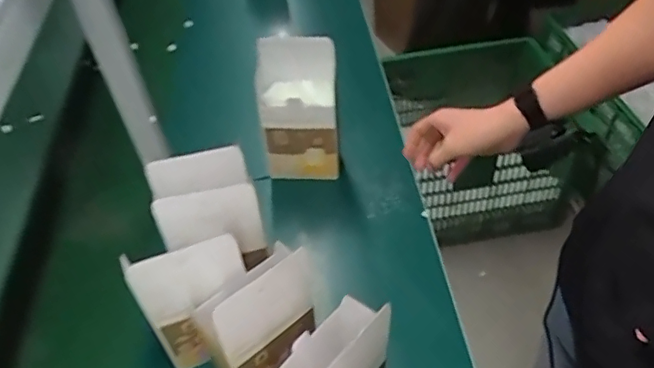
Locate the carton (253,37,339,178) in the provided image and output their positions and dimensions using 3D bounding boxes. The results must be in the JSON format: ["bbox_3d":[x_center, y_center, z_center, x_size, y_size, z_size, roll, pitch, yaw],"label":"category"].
[{"bbox_3d":[-0.044,-0.117,0.913,0.122,0.236,0.083,-2,47,4],"label":"carton"}]

